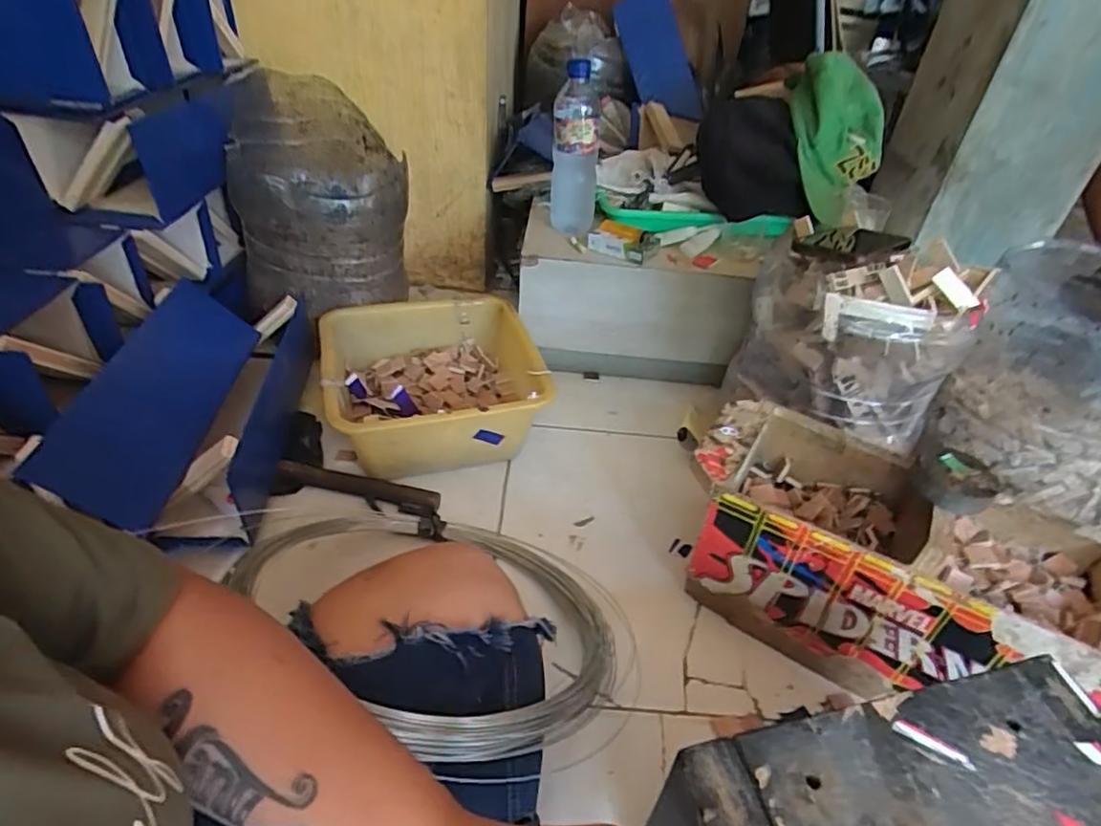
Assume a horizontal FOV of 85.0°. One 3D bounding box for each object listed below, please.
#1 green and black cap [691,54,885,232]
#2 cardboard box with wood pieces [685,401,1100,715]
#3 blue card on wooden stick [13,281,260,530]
[{"bbox_3d":[0.362,-0.415,0.906,0.255,0.188,0.211,14,40,12],"label":"green and black cap"},{"bbox_3d":[0.321,0.149,0.595,0.365,0.195,0.170,25,43,24],"label":"cardboard box with wood pieces"},{"bbox_3d":[-0.485,-0.013,0.743,0.022,0.138,0.279,2,59,57],"label":"blue card on wooden stick"}]

